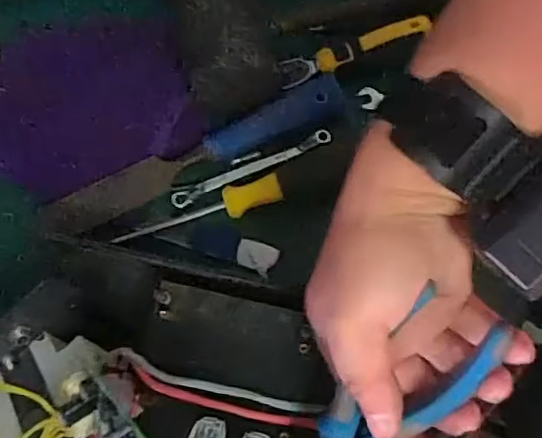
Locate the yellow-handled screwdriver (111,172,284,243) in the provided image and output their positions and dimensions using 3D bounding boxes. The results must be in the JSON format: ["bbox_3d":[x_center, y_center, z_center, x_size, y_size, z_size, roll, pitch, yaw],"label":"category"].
[{"bbox_3d":[-0.051,-0.003,0.401,0.119,0.016,0.021,-19,74,-2],"label":"yellow-handled screwdriver"}]

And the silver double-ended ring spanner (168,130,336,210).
[{"bbox_3d":[-0.014,-0.037,0.419,0.123,0.006,0.010,-24,74,-3],"label":"silver double-ended ring spanner"}]

